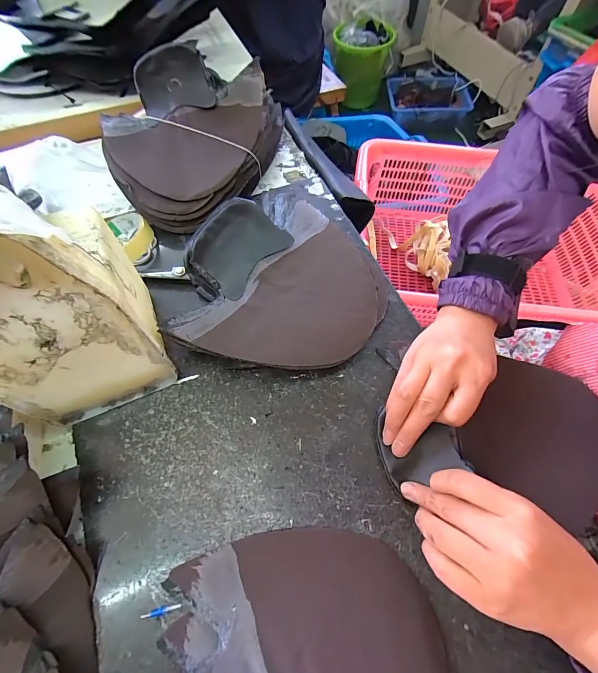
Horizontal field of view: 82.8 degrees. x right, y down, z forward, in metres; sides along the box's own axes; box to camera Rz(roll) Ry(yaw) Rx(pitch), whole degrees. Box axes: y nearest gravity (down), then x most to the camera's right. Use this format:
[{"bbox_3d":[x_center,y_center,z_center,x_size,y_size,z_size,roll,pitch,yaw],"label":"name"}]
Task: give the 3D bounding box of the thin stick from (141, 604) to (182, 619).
[{"bbox_3d":[-0.098,0.195,0.240,0.028,0.004,0.005,-16,60,-6],"label":"thin stick"}]

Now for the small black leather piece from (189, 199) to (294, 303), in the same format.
[{"bbox_3d":[-0.060,-0.083,0.320,0.066,0.015,0.093,45,75,-15],"label":"small black leather piece"}]

